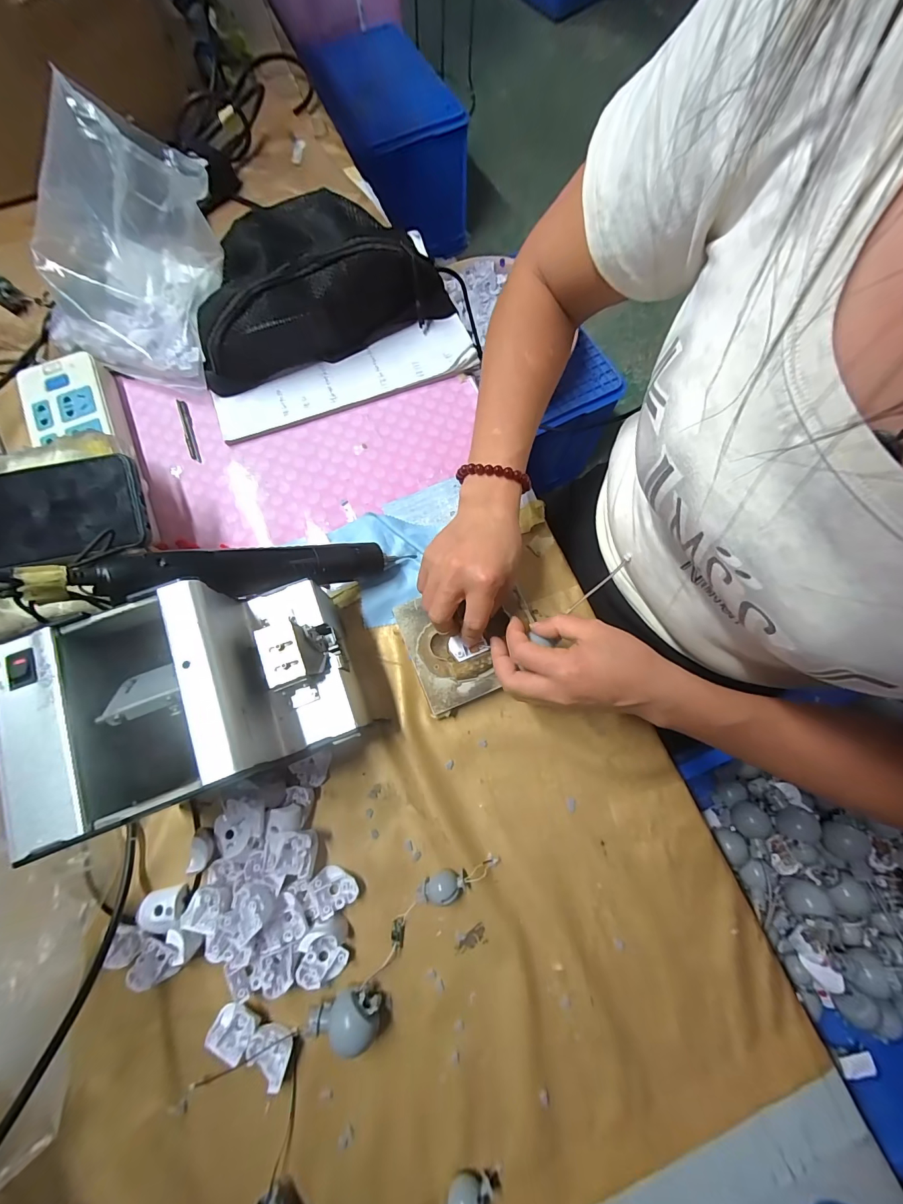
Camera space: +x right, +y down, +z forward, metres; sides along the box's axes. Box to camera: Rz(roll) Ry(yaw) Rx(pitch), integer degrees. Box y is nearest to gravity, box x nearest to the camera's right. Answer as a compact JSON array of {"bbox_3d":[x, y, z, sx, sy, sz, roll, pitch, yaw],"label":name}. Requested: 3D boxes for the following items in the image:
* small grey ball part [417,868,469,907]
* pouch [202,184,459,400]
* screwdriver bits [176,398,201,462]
[{"bbox_3d":[-0.007,0.227,0.328,0.043,0.019,0.019,-24,78,-6],"label":"small grey ball part"},{"bbox_3d":[-0.151,-0.347,0.440,0.278,0.075,0.140,-22,78,-6],"label":"pouch"},{"bbox_3d":[-0.286,-0.188,0.446,0.009,0.006,0.081,-21,78,-6],"label":"screwdriver bits"}]

